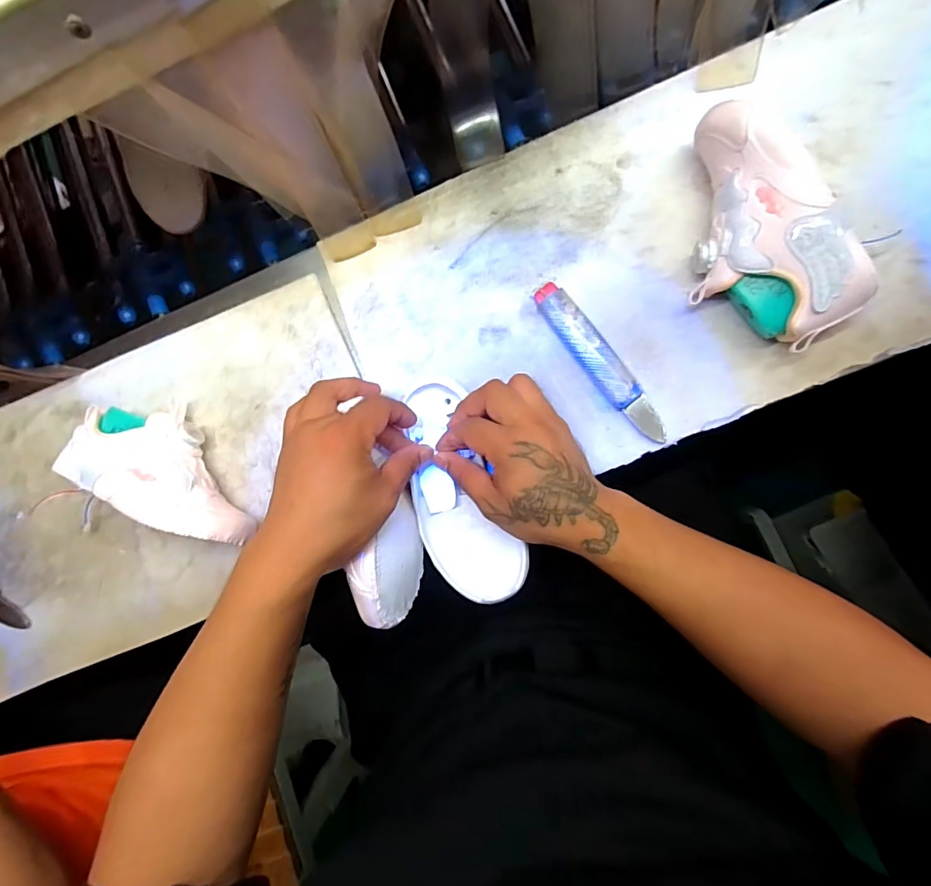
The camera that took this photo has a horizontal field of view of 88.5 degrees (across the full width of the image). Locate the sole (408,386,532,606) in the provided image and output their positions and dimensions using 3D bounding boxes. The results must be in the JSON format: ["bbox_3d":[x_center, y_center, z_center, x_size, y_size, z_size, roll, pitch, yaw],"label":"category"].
[{"bbox_3d":[-0.008,0.040,0.398,0.076,0.029,0.179,-18,85,7],"label":"sole"}]

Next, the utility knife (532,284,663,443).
[{"bbox_3d":[0.114,-0.069,0.404,0.027,0.013,0.160,-36,82,5],"label":"utility knife"}]

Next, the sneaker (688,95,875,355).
[{"bbox_3d":[0.213,-0.159,0.365,0.087,0.070,0.186,-27,83,6],"label":"sneaker"}]

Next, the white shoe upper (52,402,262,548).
[{"bbox_3d":[-0.257,0.017,0.421,0.182,0.075,0.083,23,90,9],"label":"white shoe upper"}]

